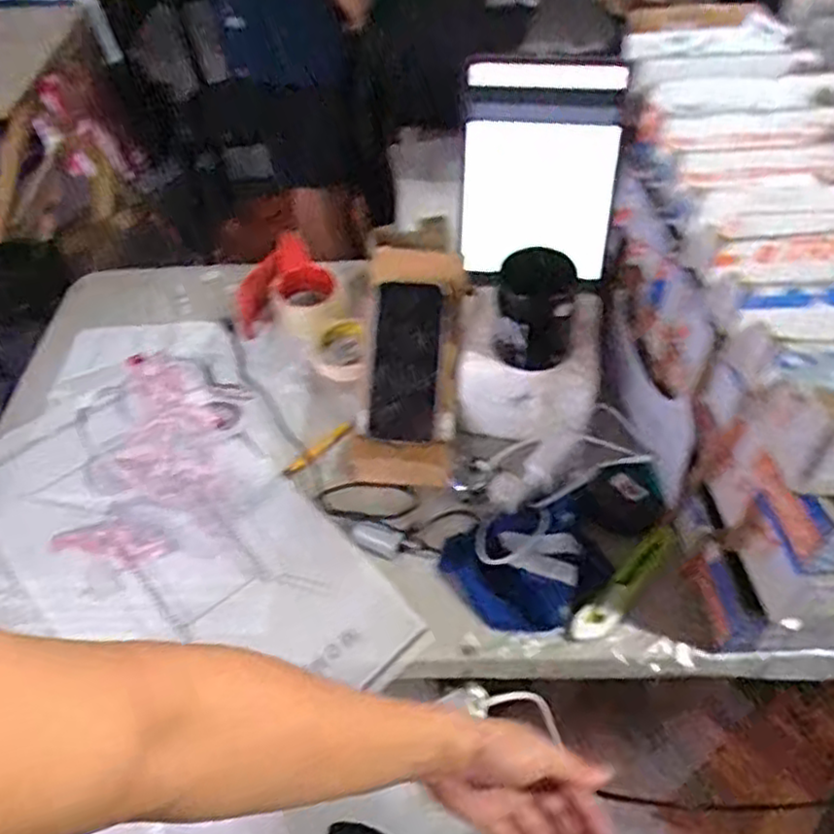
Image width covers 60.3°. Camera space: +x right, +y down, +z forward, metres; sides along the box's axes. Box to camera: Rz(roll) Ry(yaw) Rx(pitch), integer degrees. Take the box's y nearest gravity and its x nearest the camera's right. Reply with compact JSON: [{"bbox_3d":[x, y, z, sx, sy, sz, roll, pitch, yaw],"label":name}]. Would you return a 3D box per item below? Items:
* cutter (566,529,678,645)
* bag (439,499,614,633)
[{"bbox_3d":[0.196,0.158,0.674,0.145,0.014,0.030,-37,57,-25],"label":"cutter"},{"bbox_3d":[0.106,0.135,0.685,0.155,0.049,0.127,-13,50,-8],"label":"bag"}]

